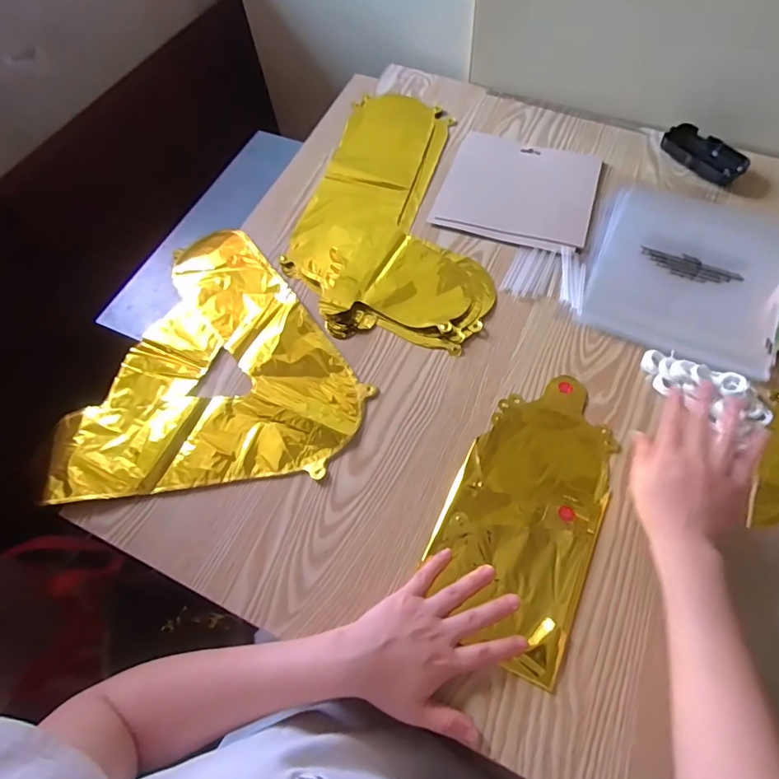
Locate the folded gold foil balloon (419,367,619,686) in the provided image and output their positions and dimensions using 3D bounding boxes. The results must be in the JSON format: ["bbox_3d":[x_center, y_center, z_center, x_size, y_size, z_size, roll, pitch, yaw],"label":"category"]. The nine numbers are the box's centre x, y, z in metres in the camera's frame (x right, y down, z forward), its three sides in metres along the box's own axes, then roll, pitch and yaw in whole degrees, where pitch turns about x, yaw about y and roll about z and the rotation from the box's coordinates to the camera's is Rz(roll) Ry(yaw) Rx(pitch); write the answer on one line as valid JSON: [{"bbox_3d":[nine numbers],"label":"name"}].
[{"bbox_3d":[0.136,0.111,0.485,0.140,0.009,0.275,23,66,14],"label":"folded gold foil balloon"}]

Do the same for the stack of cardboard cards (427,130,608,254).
[{"bbox_3d":[0.174,-0.268,0.657,0.196,0.004,0.177,18,65,12],"label":"stack of cardboard cards"}]

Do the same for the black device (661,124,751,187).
[{"bbox_3d":[0.415,-0.310,0.653,0.053,0.026,0.103,-41,68,-16],"label":"black device"}]

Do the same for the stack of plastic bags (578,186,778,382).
[{"bbox_3d":[0.352,-0.146,0.586,0.213,0.008,0.243,22,66,14],"label":"stack of plastic bags"}]

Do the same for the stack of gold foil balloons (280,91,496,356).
[{"bbox_3d":[0.019,-0.248,0.656,0.251,0.013,0.415,9,64,8],"label":"stack of gold foil balloons"}]

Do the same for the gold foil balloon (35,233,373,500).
[{"bbox_3d":[-0.199,-0.053,0.572,0.317,0.010,0.332,-6,63,1],"label":"gold foil balloon"}]

